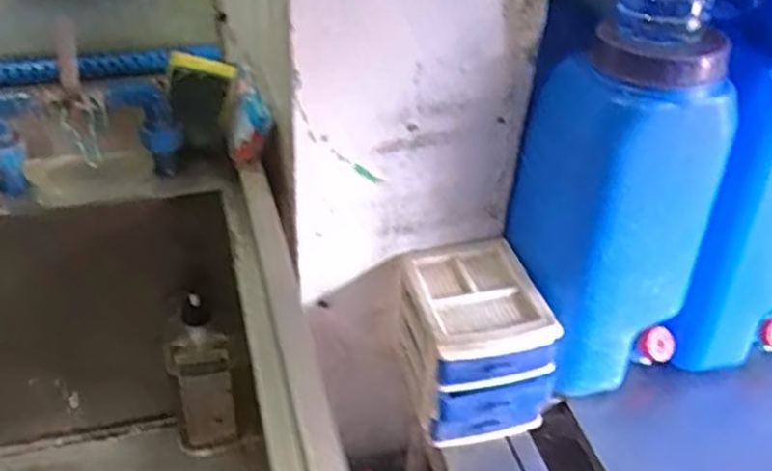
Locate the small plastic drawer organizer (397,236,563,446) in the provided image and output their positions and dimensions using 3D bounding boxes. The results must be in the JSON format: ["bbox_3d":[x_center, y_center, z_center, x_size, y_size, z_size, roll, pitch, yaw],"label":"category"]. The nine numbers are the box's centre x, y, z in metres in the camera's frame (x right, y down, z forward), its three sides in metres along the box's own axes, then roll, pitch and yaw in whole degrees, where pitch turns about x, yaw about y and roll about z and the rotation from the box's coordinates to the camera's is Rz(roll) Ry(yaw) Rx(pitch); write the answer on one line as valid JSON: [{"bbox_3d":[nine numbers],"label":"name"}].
[{"bbox_3d":[0.096,0.121,0.863,0.146,0.138,0.183,-5,40,-11],"label":"small plastic drawer organizer"}]

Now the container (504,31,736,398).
[{"bbox_3d":[0.247,-0.029,0.830,0.164,0.380,0.151,-11,41,-17],"label":"container"}]

